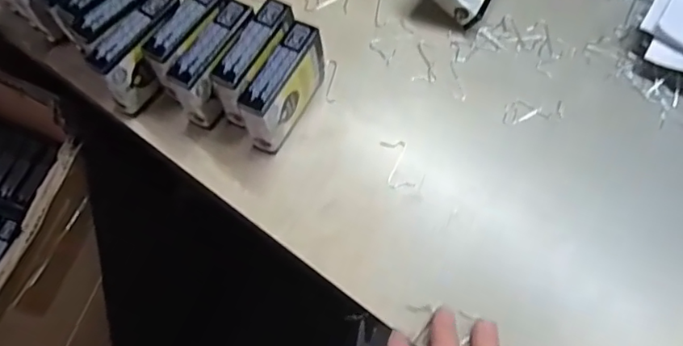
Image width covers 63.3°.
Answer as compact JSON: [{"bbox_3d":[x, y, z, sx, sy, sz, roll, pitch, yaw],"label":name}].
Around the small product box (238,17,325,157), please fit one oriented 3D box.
[{"bbox_3d":[-0.038,-0.056,0.372,0.021,0.058,0.074,26,69,13],"label":"small product box"}]

